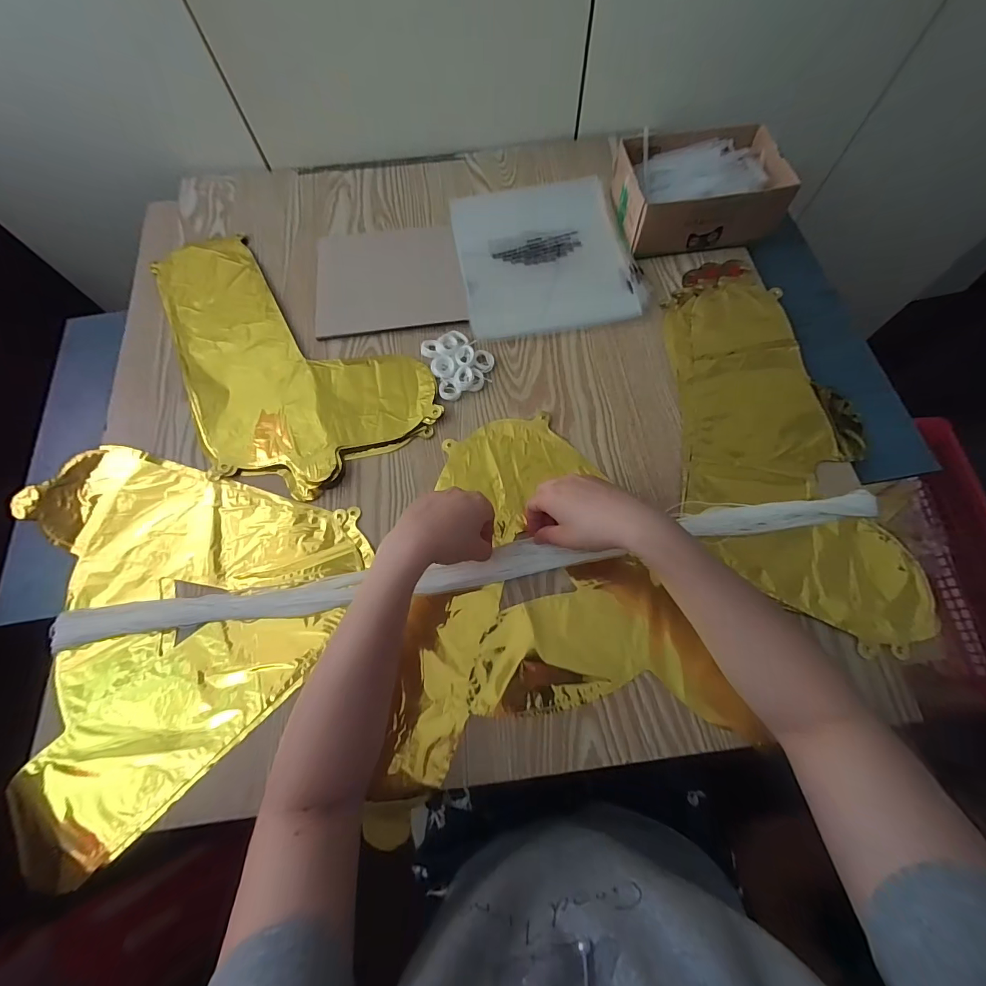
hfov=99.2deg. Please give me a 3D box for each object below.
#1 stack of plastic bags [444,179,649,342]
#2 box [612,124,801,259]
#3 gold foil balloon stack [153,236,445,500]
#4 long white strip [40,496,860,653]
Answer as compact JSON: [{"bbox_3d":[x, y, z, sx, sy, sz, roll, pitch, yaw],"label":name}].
[{"bbox_3d":[0.065,-0.306,0.533,0.210,0.021,0.228,-9,69,-2],"label":"stack of plastic bags"},{"bbox_3d":[0.251,-0.375,0.520,0.181,0.063,0.131,-4,69,0],"label":"box"},{"bbox_3d":[-0.256,-0.184,0.504,0.239,0.012,0.403,-31,71,-10],"label":"gold foil balloon stack"},{"bbox_3d":[-0.018,0.071,0.396,0.769,0.019,0.034,-9,69,-2],"label":"long white strip"}]

